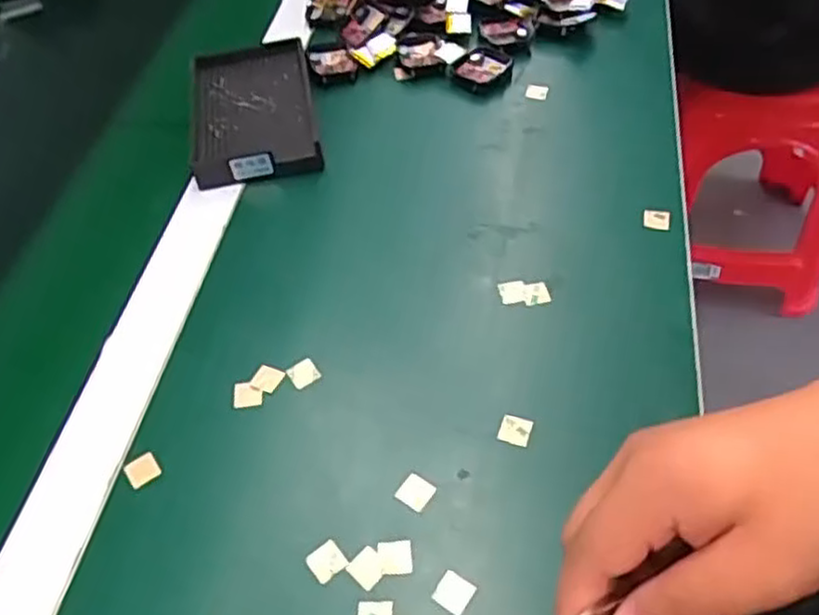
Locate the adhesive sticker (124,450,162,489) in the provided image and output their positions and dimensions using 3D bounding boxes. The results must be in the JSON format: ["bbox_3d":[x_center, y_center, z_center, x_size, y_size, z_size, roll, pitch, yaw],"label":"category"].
[{"bbox_3d":[-0.140,0.085,0.378,0.016,0.004,0.016,-34,60,-19],"label":"adhesive sticker"}]

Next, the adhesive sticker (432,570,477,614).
[{"bbox_3d":[0.020,0.129,0.329,0.016,0.004,0.016,26,59,23],"label":"adhesive sticker"}]

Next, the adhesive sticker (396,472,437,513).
[{"bbox_3d":[0.003,0.091,0.360,0.016,0.004,0.016,27,59,23],"label":"adhesive sticker"}]

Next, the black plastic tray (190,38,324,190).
[{"bbox_3d":[-0.118,-0.149,0.545,0.088,0.024,0.145,-12,52,-4],"label":"black plastic tray"}]

